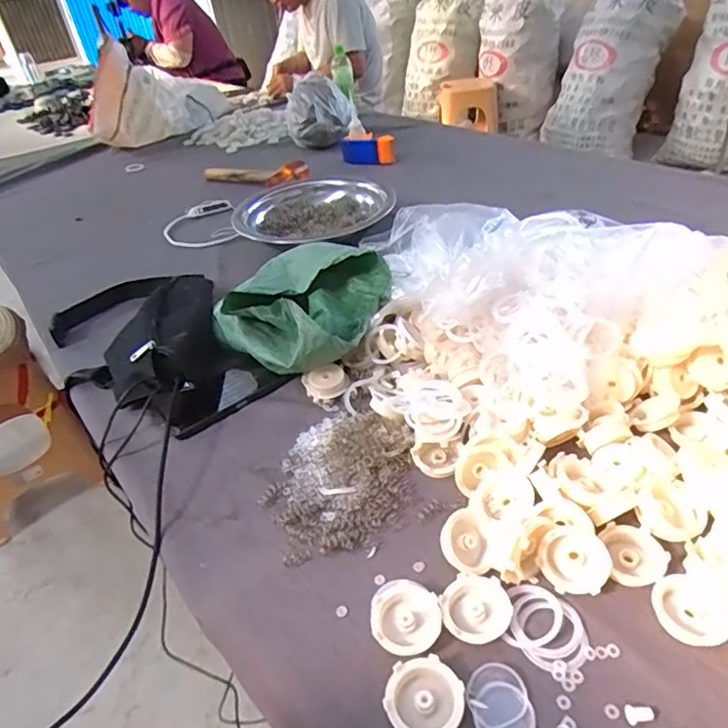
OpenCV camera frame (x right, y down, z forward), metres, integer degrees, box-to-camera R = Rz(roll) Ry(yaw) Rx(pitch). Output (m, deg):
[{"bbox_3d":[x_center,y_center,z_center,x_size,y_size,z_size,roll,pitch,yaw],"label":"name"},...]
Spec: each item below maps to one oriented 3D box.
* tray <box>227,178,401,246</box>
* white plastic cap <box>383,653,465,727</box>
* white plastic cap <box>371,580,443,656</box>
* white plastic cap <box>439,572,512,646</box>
[{"bbox_3d":[-0.101,-0.300,1.046,0.277,0.051,0.284,-22,39,-17],"label":"tray"},{"bbox_3d":[0.043,0.238,0.390,0.054,0.015,0.051,-5,37,4],"label":"white plastic cap"},{"bbox_3d":[0.035,0.202,0.439,0.053,0.019,0.060,2,38,13],"label":"white plastic cap"},{"bbox_3d":[0.089,0.195,0.440,0.054,0.015,0.051,-5,37,4],"label":"white plastic cap"}]

